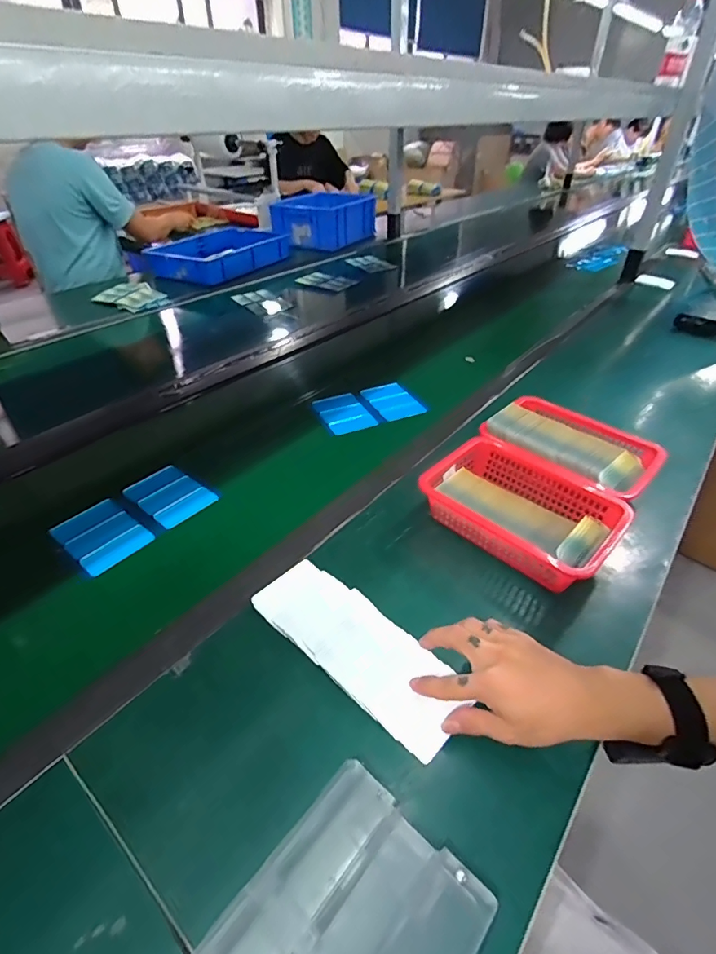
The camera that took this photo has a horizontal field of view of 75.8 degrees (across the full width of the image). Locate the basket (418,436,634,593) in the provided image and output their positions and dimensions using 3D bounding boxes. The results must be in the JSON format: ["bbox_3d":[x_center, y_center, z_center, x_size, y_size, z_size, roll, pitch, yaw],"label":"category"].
[{"bbox_3d":[0.203,0.046,0.586,0.222,0.067,0.159,31,47,32],"label":"basket"}]

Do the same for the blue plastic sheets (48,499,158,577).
[{"bbox_3d":[-0.326,0.072,0.585,0.111,0.005,0.082,27,46,29],"label":"blue plastic sheets"}]

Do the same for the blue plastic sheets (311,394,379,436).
[{"bbox_3d":[-0.026,-0.115,0.831,0.087,0.013,0.113,-14,41,-18],"label":"blue plastic sheets"}]

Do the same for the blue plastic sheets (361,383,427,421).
[{"bbox_3d":[0.065,-0.141,0.857,0.080,0.008,0.132,-19,40,-17],"label":"blue plastic sheets"}]

